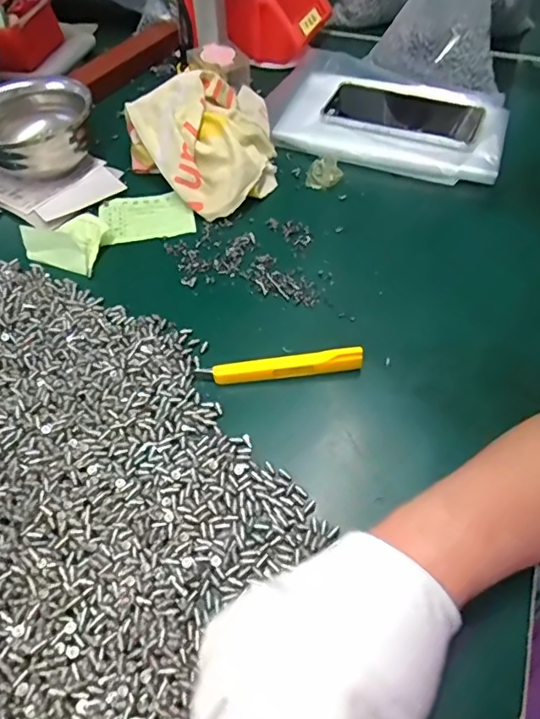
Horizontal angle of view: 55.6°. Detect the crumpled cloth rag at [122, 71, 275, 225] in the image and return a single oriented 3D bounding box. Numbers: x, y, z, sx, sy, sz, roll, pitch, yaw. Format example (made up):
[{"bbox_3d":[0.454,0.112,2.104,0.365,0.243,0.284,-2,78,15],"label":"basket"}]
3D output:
[{"bbox_3d":[-0.056,-0.223,0.519,0.154,0.082,0.152,-20,55,-13],"label":"crumpled cloth rag"}]

